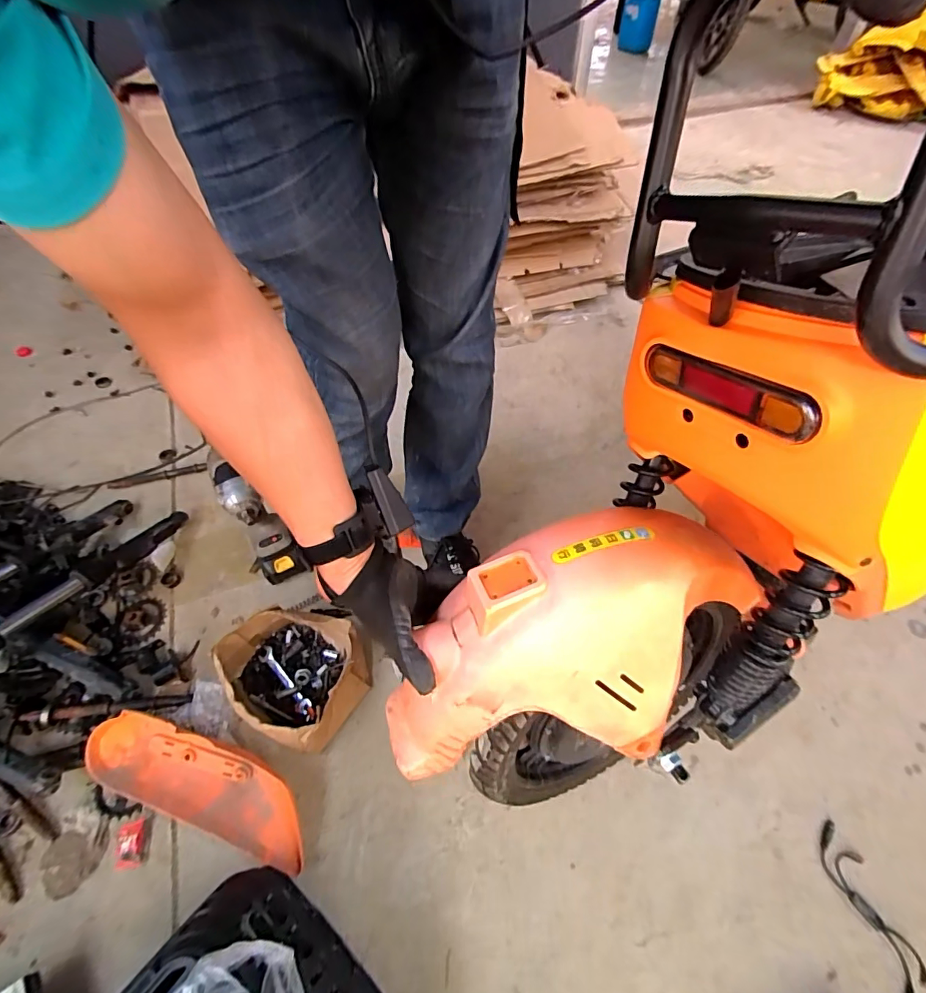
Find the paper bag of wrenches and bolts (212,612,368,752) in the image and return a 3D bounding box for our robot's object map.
[{"bbox_3d":[-0.265,0.277,0.714,0.210,0.091,0.178,11,56,9],"label":"paper bag of wrenches and bolts"}]

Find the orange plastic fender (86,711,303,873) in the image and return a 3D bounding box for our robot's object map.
[{"bbox_3d":[-0.362,0.401,0.638,0.332,0.074,0.102,16,57,11],"label":"orange plastic fender"}]

